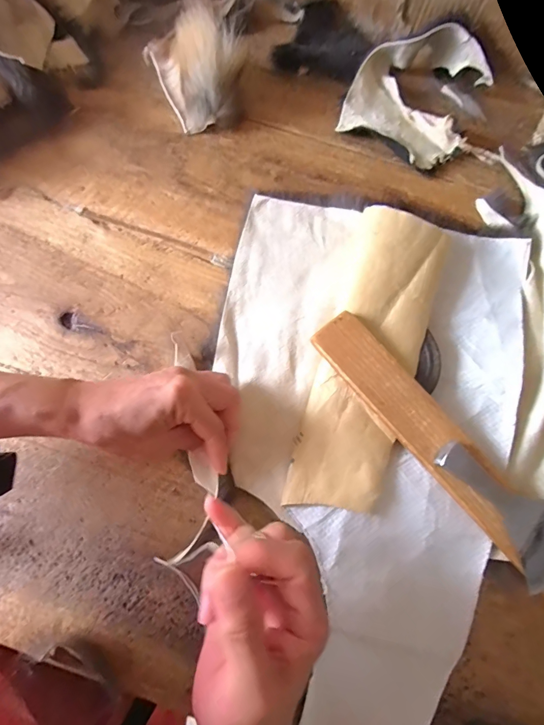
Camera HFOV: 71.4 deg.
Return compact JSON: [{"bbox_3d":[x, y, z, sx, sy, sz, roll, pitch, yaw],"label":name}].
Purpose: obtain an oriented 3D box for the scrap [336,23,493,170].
[{"bbox_3d":[0.162,-0.303,0.420,0.134,0.042,0.163,29,79,5],"label":"scrap"}]

